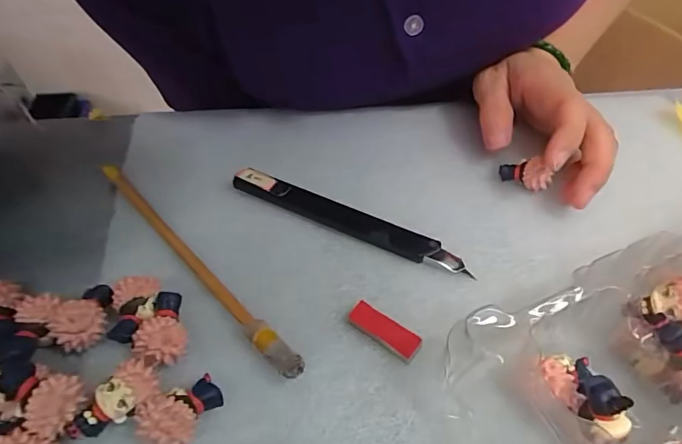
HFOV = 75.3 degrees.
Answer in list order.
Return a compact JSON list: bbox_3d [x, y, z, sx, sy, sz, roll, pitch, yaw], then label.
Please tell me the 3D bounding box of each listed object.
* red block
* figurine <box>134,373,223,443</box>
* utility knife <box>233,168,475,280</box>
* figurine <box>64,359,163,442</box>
[{"bbox_3d":[0.019,0.048,0.196,0.033,0.008,0.011,30,52,26],"label":"red block"},{"bbox_3d":[-0.058,0.071,0.162,0.029,0.022,0.020,-31,53,-28],"label":"figurine"},{"bbox_3d":[0.001,-0.002,0.240,0.134,0.009,0.016,19,48,17],"label":"utility knife"},{"bbox_3d":[-0.082,0.065,0.161,0.032,0.011,0.015,-41,61,-18],"label":"figurine"}]

